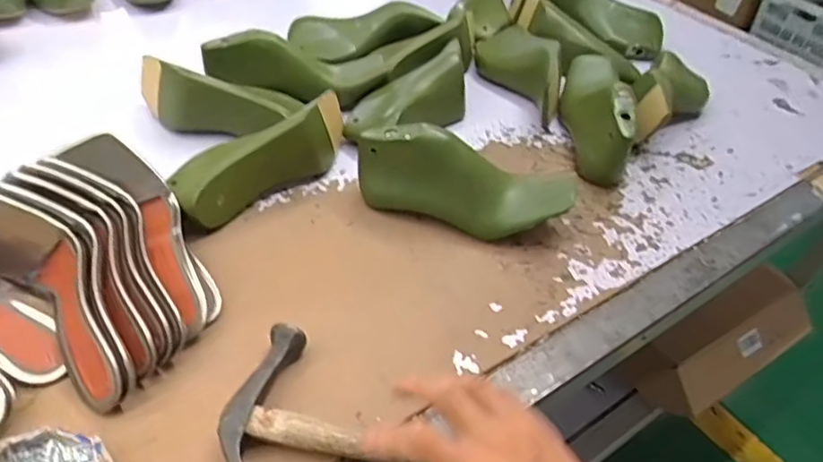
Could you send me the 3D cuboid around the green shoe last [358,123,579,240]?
[{"bbox_3d":[0.054,-0.046,0.584,0.224,0.084,0.074,9,43,4],"label":"green shoe last"}]

